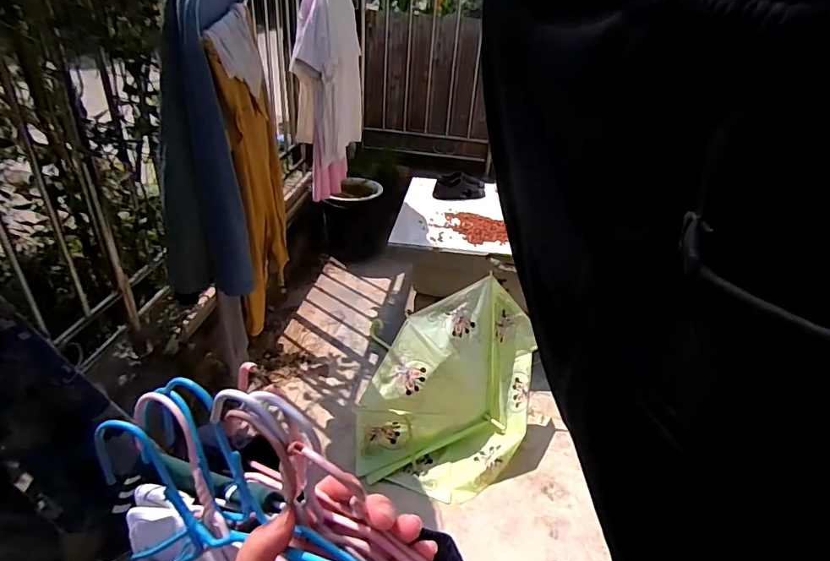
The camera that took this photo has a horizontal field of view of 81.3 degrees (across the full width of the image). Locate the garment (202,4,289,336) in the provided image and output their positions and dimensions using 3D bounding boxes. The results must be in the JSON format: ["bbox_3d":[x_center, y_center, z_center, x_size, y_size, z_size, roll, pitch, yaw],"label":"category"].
[{"bbox_3d":[-0.429,-0.281,1.321,0.083,0.746,0.434,3,31,-4],"label":"garment"}]

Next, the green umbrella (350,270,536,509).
[{"bbox_3d":[0.133,0.367,1.687,0.508,0.495,0.622,20,34,22],"label":"green umbrella"}]

